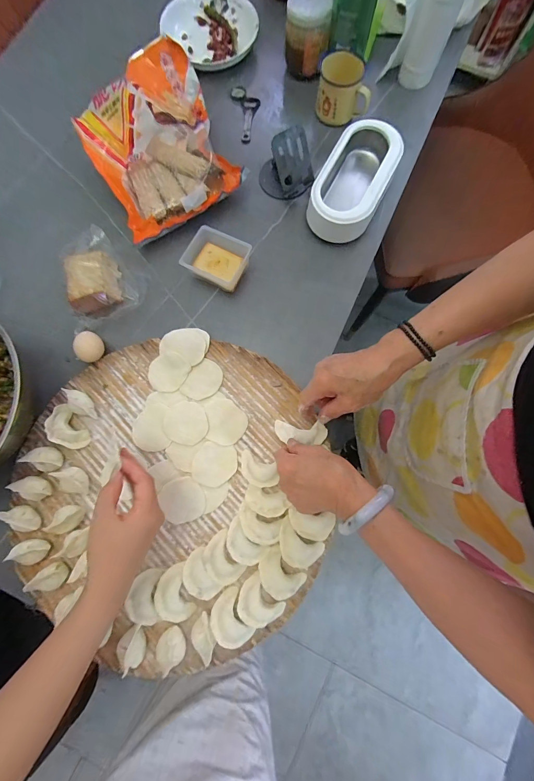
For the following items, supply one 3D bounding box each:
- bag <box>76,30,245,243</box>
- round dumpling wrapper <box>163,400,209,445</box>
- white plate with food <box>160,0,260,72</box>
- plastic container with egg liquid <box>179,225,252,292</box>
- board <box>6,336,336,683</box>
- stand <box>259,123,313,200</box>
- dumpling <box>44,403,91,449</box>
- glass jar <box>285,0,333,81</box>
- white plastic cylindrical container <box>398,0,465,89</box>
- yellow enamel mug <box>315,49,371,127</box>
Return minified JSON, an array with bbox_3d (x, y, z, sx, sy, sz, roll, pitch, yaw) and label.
[{"bbox_3d":[-0.175,-0.393,0.508,0.205,0.096,0.240,-27,79,-4],"label":"bag"},{"bbox_3d":[-0.115,0.045,0.444,0.063,0.005,0.058,0,77,2],"label":"round dumpling wrapper"},{"bbox_3d":[-0.099,-0.674,0.589,0.141,0.035,0.170,-39,80,-7],"label":"white plate with food"},{"bbox_3d":[-0.076,-0.203,0.495,0.093,0.045,0.076,21,78,6],"label":"plastic container with egg liquid"},{"bbox_3d":[-0.133,0.136,0.422,0.397,0.032,0.411,-6,78,0],"label":"board"},{"bbox_3d":[0.030,-0.370,0.504,0.085,0.082,0.076,-5,78,0],"label":"stand"},{"bbox_3d":[-0.282,0.053,0.438,0.039,0.022,0.066,-35,78,-6],"label":"dumpling"},{"bbox_3d":[0.069,-0.614,0.541,0.073,0.081,0.077,0,78,1],"label":"glass jar"},{"bbox_3d":[0.274,-0.592,0.520,0.057,0.134,0.065,23,80,6],"label":"white plastic cylindrical container"},{"bbox_3d":[0.131,-0.514,0.537,0.087,0.068,0.075,5,78,2],"label":"yellow enamel mug"}]

